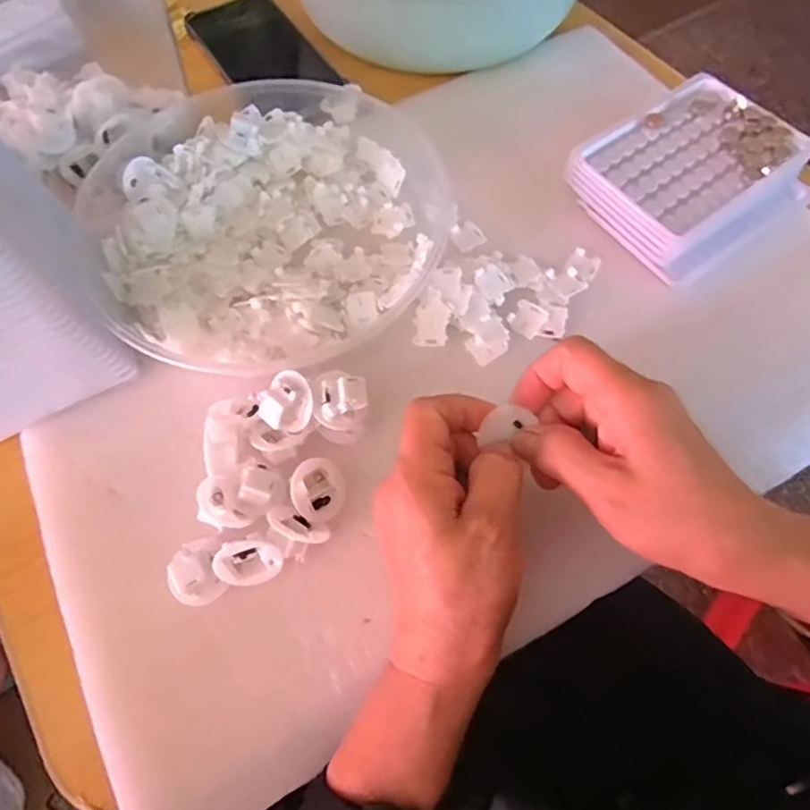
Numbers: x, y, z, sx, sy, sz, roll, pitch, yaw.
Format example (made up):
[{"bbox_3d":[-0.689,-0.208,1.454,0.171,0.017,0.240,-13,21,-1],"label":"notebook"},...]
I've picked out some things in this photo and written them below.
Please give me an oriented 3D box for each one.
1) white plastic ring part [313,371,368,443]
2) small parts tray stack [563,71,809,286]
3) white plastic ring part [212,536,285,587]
[{"bbox_3d":[-0.034,0.000,0.318,0.027,0.027,0.030,-5,65,-1],"label":"white plastic ring part"},{"bbox_3d":[0.188,-0.149,0.383,0.126,0.036,0.109,-33,69,-13],"label":"small parts tray stack"},{"bbox_3d":[-0.078,0.078,0.290,0.030,0.029,0.005,-34,30,5],"label":"white plastic ring part"}]

